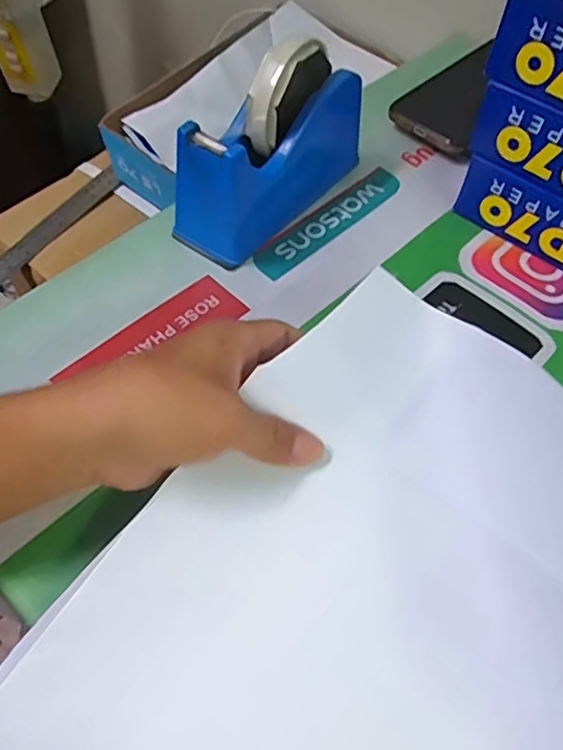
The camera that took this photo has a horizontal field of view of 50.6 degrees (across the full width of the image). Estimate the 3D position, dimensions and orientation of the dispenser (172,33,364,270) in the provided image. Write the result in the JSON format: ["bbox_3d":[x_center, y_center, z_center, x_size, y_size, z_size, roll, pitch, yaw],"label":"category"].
[{"bbox_3d":[-0.005,-0.157,0.409,0.055,0.101,0.163,36,66,16],"label":"dispenser"}]

